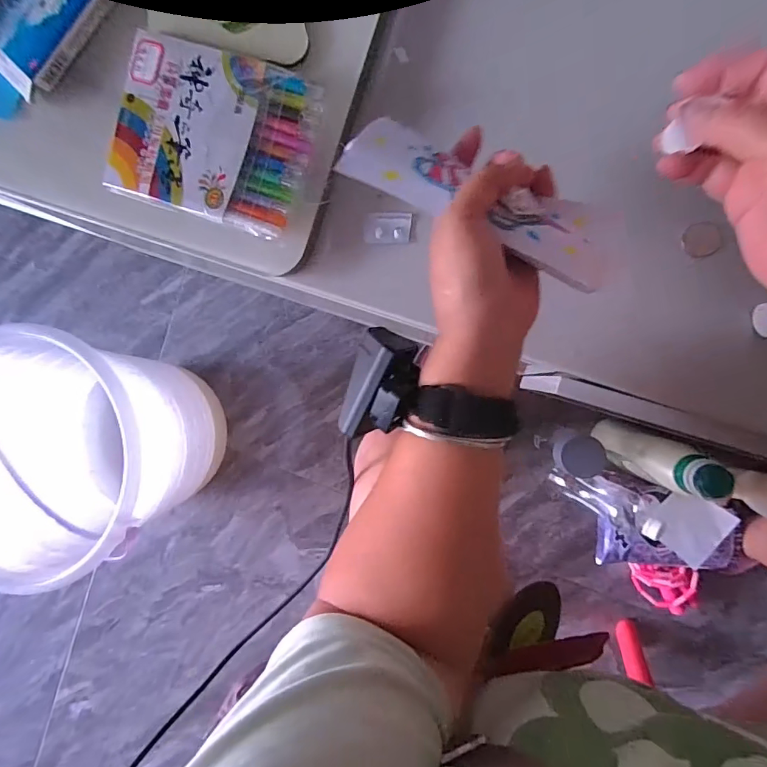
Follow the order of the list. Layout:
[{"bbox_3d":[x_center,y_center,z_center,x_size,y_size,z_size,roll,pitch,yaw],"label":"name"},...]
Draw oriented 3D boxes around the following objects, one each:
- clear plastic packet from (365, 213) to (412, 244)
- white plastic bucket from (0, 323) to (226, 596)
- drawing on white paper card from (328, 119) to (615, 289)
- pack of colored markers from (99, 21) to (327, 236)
[{"bbox_3d":[0.004,-0.123,0.352,0.036,0.008,0.022,2,92,7],"label":"clear plastic packet"},{"bbox_3d":[-0.409,0.089,0.636,0.281,0.268,0.290,0,90,9],"label":"white plastic bucket"},{"bbox_3d":[0.057,-0.111,0.259,0.163,0.015,0.063,22,67,1],"label":"drawing on white paper card"},{"bbox_3d":[-0.131,-0.188,0.337,0.154,0.015,0.117,19,94,6],"label":"pack of colored markers"}]

